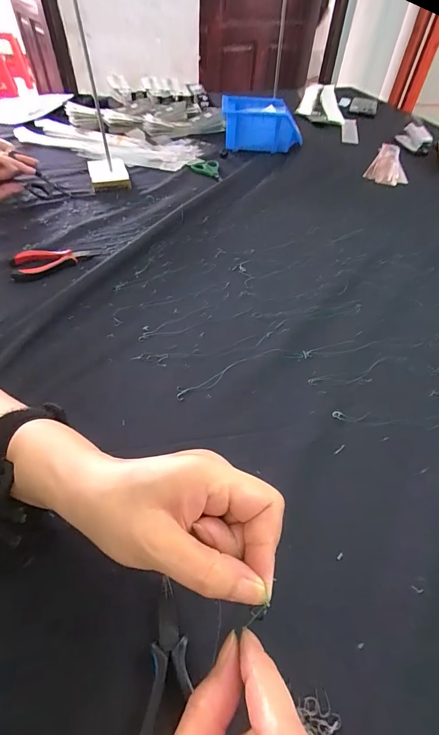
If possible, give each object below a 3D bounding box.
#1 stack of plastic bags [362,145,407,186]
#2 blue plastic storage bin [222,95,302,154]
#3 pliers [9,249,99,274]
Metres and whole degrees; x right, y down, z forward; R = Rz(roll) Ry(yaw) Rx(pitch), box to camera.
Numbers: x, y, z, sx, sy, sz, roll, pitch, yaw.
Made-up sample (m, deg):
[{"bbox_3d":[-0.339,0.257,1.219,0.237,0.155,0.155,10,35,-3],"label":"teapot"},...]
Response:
[{"bbox_3d":[0.392,-0.465,0.765,0.084,0.022,0.206,26,51,12],"label":"stack of plastic bags"},{"bbox_3d":[0.087,-0.554,0.773,0.173,0.080,0.119,-3,51,-13],"label":"blue plastic storage bin"},{"bbox_3d":[-0.235,-0.150,0.478,0.110,0.015,0.046,-11,53,-13],"label":"pliers"}]

